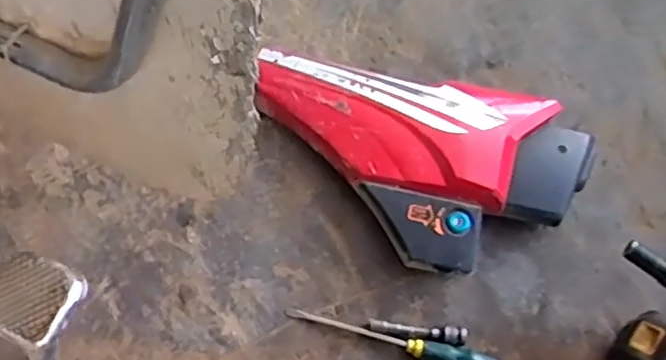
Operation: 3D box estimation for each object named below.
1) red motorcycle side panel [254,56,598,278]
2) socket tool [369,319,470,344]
[{"bbox_3d":[0.103,-0.062,0.878,0.400,0.071,0.269,37,74,12],"label":"red motorcycle side panel"},{"bbox_3d":[0.099,0.176,0.817,0.113,0.013,0.019,5,70,1],"label":"socket tool"}]

